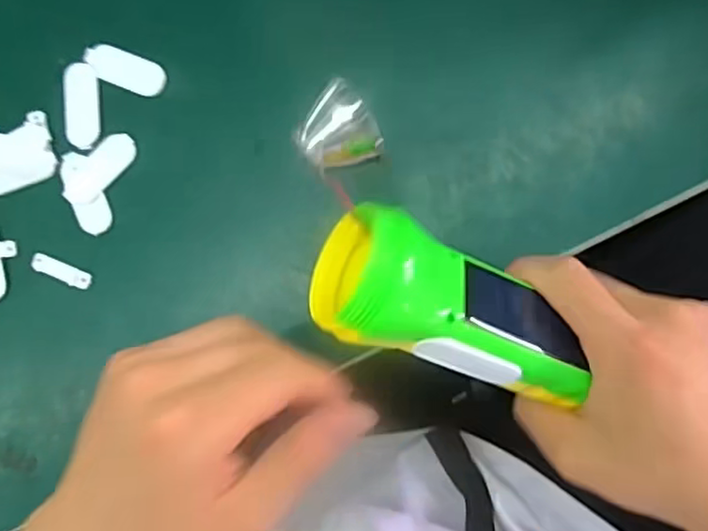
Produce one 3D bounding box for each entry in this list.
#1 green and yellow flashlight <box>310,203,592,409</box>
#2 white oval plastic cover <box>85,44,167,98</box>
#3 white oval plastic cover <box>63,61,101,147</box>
[{"bbox_3d":[0.044,0.020,0.263,0.117,0.038,0.048,24,92,-20],"label":"green and yellow flashlight"},{"bbox_3d":[-0.133,-0.115,0.382,0.049,0.004,0.021,24,92,8],"label":"white oval plastic cover"},{"bbox_3d":[-0.160,-0.094,0.383,0.022,0.004,0.050,-4,88,8],"label":"white oval plastic cover"}]

